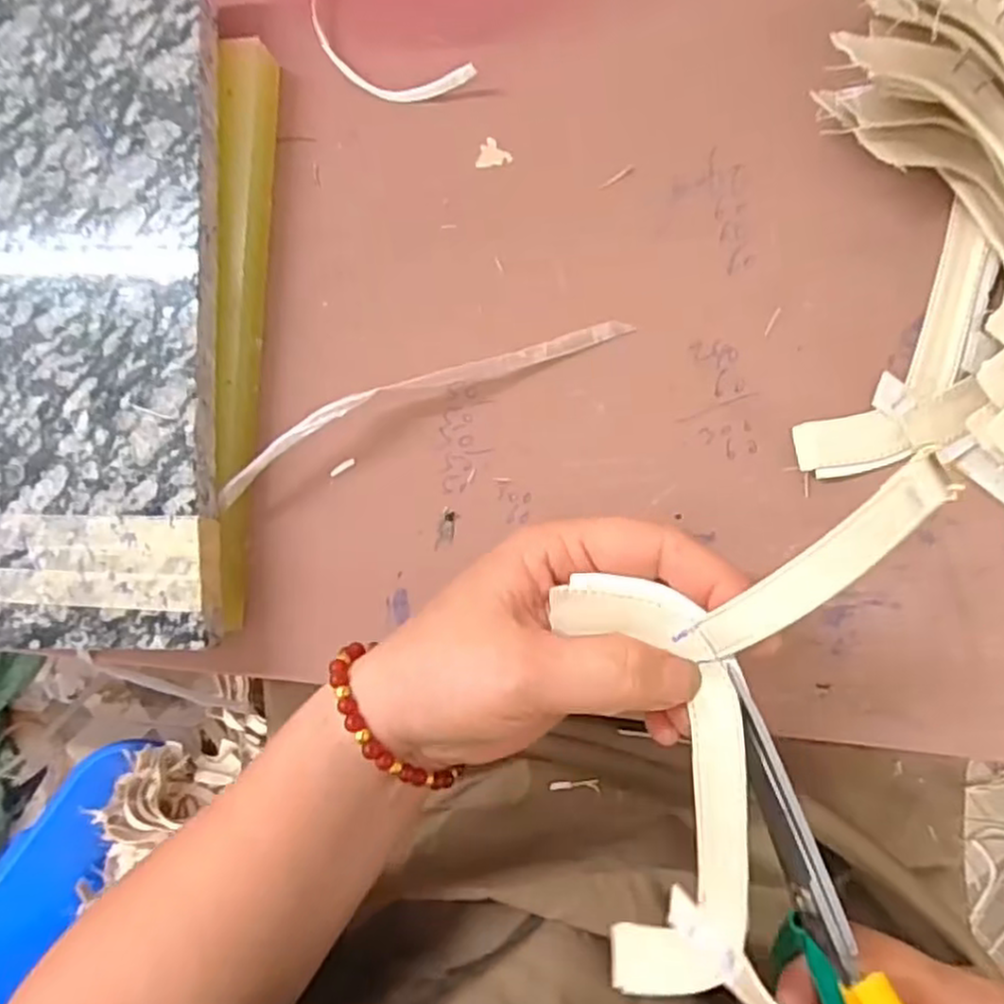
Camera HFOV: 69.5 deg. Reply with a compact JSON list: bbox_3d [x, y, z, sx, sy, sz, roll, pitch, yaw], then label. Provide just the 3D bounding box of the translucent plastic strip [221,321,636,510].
[{"bbox_3d":[-0.037,-0.044,0.303,0.183,0.005,0.022,-23,115,2],"label":"translucent plastic strip"}]

